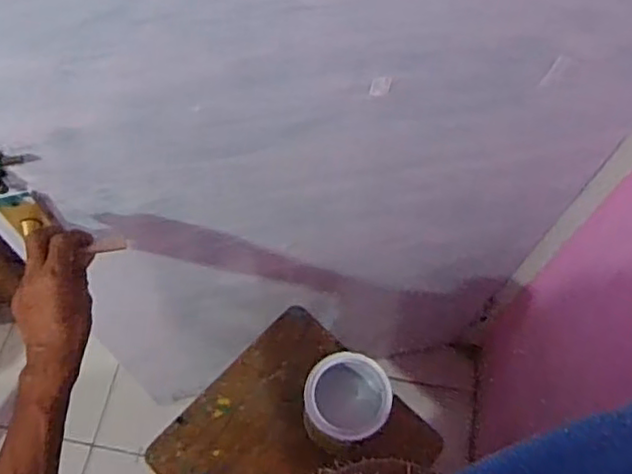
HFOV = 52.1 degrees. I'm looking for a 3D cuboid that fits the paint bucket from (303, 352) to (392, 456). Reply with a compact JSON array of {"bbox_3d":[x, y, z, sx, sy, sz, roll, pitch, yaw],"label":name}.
[{"bbox_3d":[0.035,0.219,0.840,0.102,0.142,0.099,1,64,-3],"label":"paint bucket"}]

